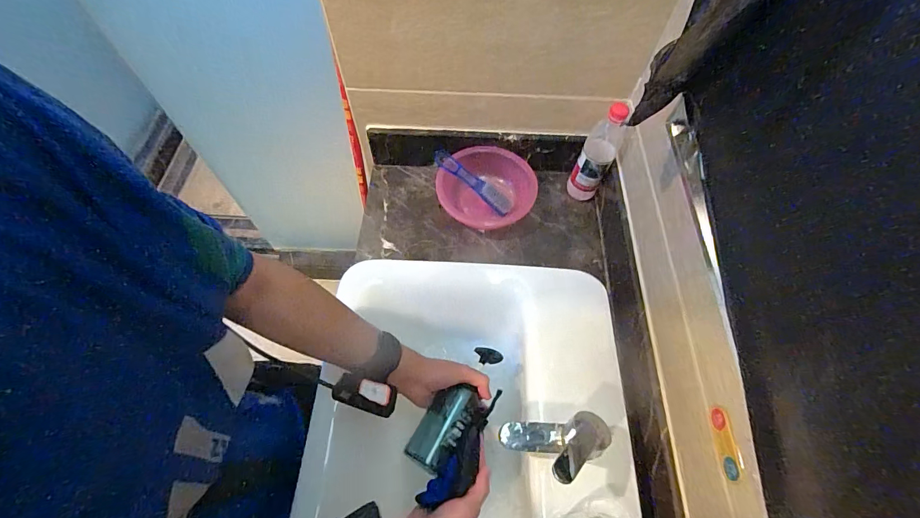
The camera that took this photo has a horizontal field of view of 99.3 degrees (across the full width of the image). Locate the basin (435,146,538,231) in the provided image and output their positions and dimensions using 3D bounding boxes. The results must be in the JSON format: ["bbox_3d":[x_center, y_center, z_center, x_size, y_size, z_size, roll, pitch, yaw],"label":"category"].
[{"bbox_3d":[0.050,-0.131,0.800,0.202,0.079,0.185,8,61,4],"label":"basin"}]

